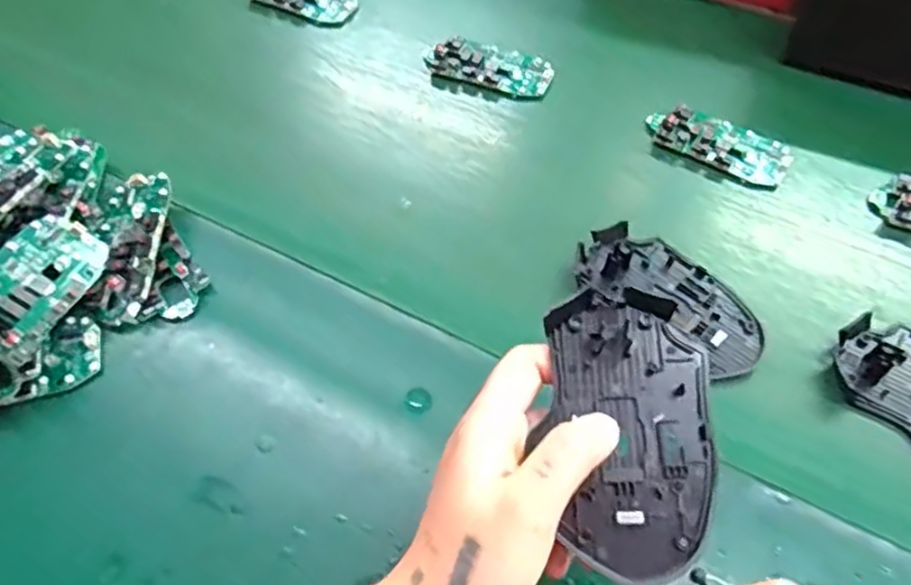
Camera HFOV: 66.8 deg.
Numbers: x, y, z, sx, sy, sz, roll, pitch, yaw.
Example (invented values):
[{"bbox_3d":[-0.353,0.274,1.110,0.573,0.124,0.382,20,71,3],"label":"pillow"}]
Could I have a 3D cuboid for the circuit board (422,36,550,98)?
[{"bbox_3d":[0.026,-0.174,0.528,0.094,0.016,0.042,15,57,10],"label":"circuit board"}]

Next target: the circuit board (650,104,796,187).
[{"bbox_3d":[0.183,-0.106,0.480,0.097,0.013,0.047,25,60,16],"label":"circuit board"}]

